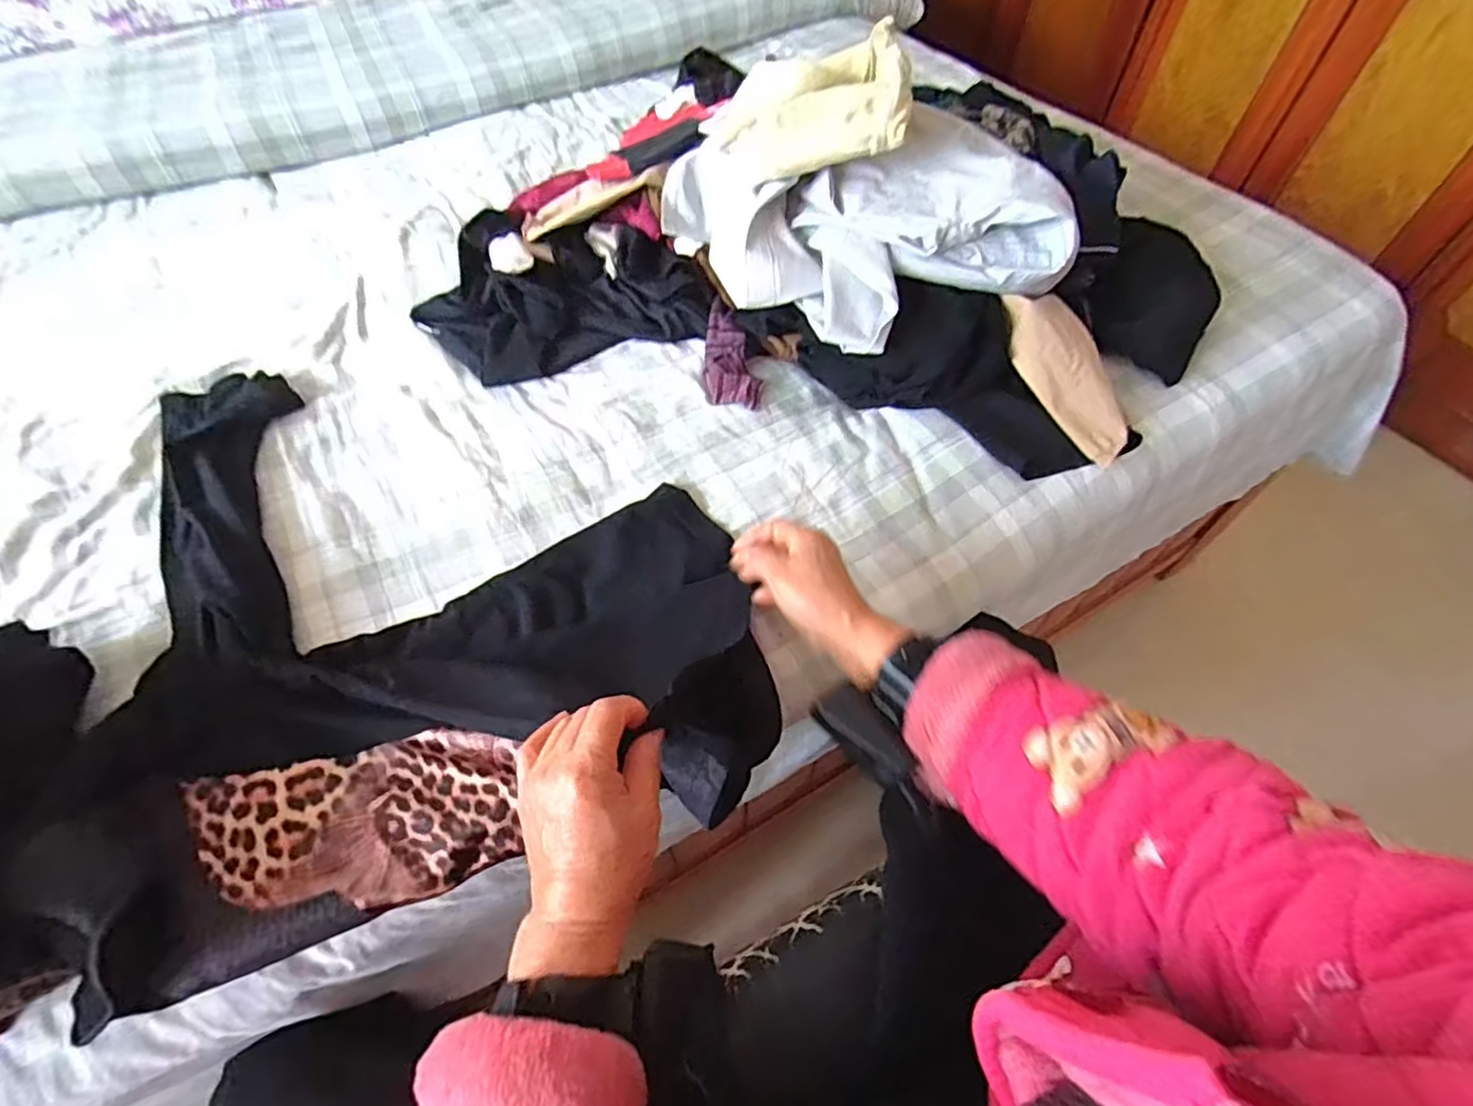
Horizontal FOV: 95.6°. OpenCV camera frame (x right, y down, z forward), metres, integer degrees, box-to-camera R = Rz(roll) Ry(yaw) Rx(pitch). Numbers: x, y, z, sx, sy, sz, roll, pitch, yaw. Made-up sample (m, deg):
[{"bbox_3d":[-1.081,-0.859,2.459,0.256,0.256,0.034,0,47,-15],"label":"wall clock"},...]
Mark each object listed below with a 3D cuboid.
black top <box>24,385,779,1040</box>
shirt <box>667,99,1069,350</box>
[{"bbox_3d":[-0.272,-0.005,0.581,0.498,0.102,0.559,-16,59,-9],"label":"black top"},{"bbox_3d":[0.114,-0.369,0.717,0.302,0.109,0.368,-22,59,-15],"label":"shirt"}]

